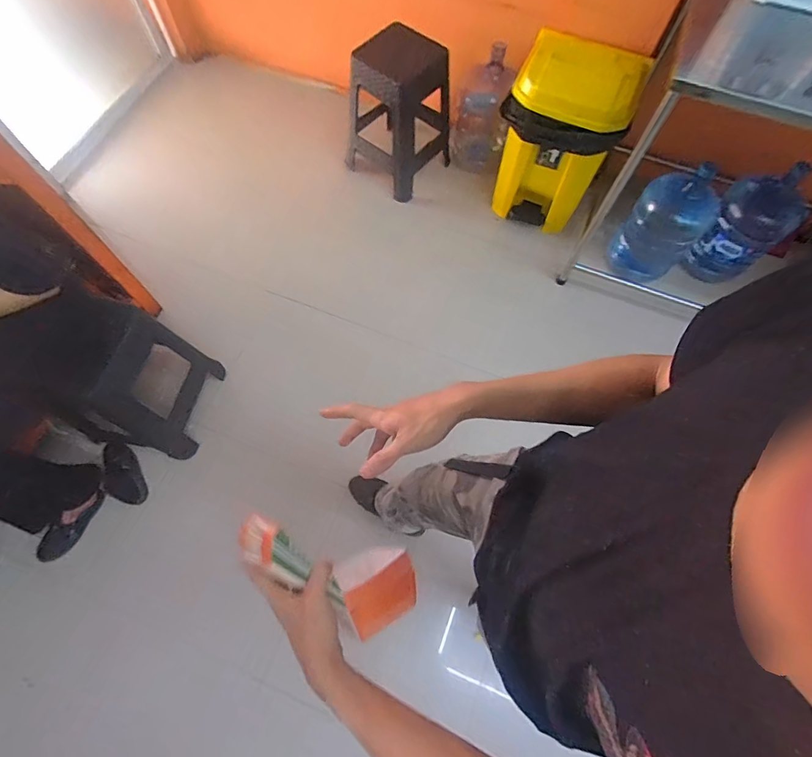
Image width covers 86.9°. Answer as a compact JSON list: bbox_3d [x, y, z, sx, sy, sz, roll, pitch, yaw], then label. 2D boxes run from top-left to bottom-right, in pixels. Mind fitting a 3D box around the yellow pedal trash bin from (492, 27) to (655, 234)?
[{"bbox_3d":[0.580,-0.904,1.684,0.394,0.649,0.316,26,70,8],"label":"yellow pedal trash bin"}]

